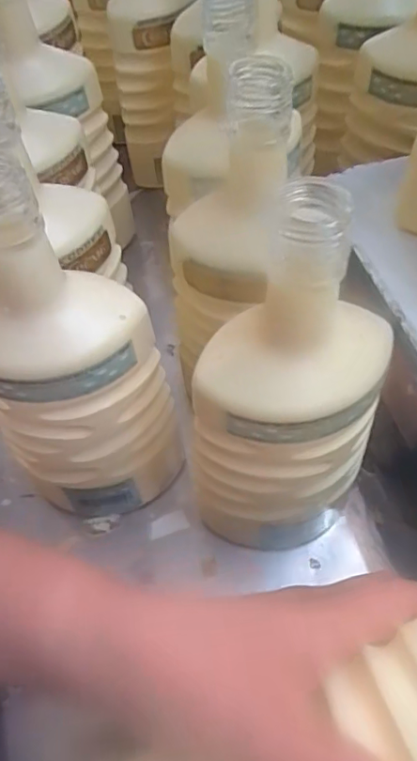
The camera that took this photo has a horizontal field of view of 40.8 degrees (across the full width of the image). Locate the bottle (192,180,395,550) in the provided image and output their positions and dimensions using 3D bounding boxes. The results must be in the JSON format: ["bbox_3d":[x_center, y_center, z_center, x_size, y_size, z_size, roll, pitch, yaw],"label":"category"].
[{"bbox_3d":[0.037,0.010,0.278,0.087,0.221,0.069,16,61,17],"label":"bottle"}]

